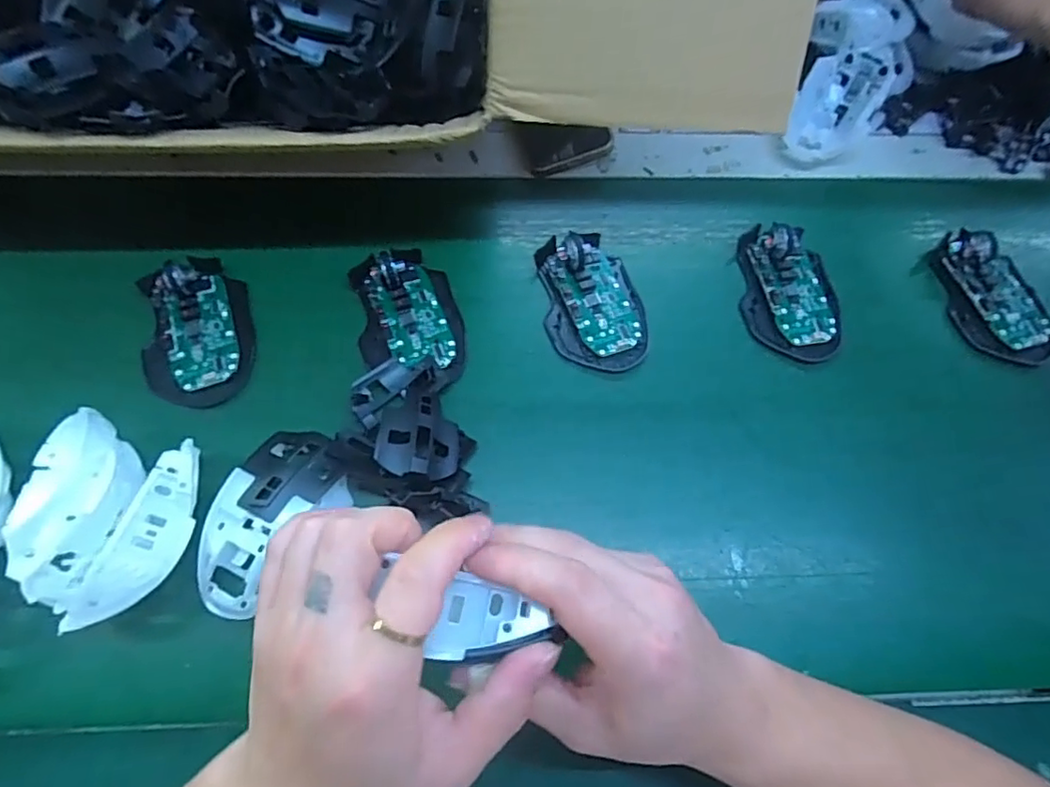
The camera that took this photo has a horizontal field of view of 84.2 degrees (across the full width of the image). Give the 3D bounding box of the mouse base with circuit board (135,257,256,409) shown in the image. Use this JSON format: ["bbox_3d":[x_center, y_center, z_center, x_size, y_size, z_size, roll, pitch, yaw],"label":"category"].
[{"bbox_3d":[-0.235,-0.047,0.412,0.070,0.024,0.113,-11,69,-7],"label":"mouse base with circuit board"}]

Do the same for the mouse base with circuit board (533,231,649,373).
[{"bbox_3d":[0.052,-0.073,0.434,0.074,0.030,0.110,-6,68,-5],"label":"mouse base with circuit board"}]

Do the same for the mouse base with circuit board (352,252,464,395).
[{"bbox_3d":[-0.085,-0.056,0.420,0.074,0.026,0.120,-11,69,-7],"label":"mouse base with circuit board"}]

